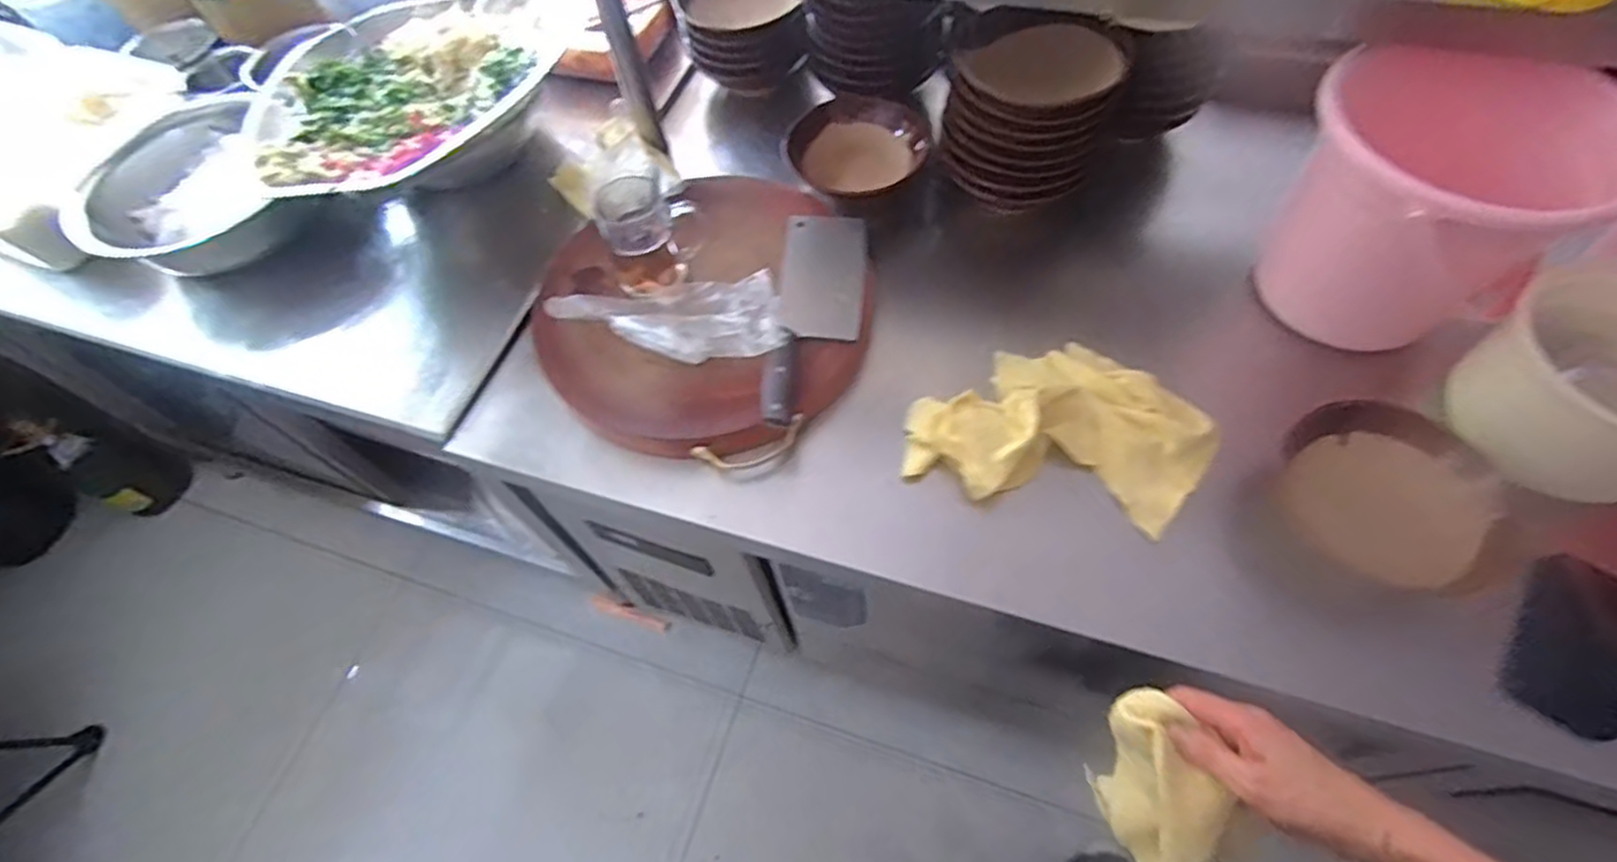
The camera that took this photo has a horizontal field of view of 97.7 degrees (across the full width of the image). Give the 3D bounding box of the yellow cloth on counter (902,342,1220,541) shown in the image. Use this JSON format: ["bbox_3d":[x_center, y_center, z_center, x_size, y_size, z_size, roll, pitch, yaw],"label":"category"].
[{"bbox_3d":[0.256,-0.015,0.718,0.292,0.048,0.201,10,62,10],"label":"yellow cloth on counter"}]

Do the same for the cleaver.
[{"bbox_3d":[0.010,-0.138,0.782,0.092,0.031,0.304,2,61,5],"label":"cleaver"}]

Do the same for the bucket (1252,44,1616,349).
[{"bbox_3d":[0.581,-0.209,0.684,0.225,0.223,0.250,-41,66,-18],"label":"bucket"}]

